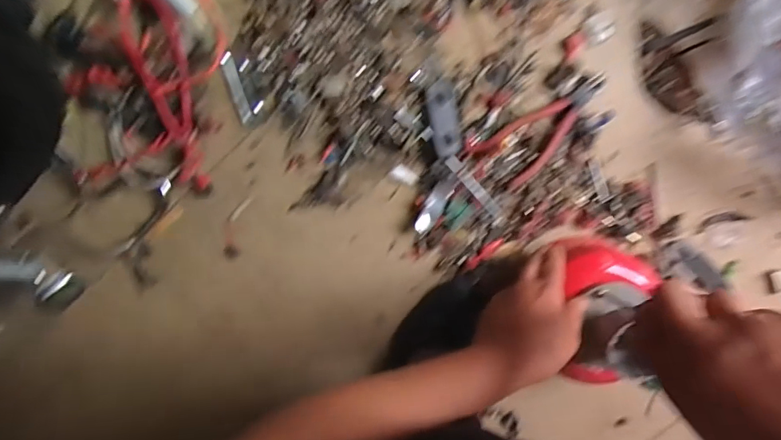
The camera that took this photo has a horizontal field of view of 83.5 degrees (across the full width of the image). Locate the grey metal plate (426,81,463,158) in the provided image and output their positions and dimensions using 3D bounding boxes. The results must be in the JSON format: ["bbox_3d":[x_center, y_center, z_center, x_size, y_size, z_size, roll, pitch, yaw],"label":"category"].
[{"bbox_3d":[0.058,-0.108,0.473,0.031,0.013,0.077,-11,98,2],"label":"grey metal plate"}]

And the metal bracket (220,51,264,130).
[{"bbox_3d":[-0.160,-0.142,0.477,0.029,0.006,0.078,-20,98,3],"label":"metal bracket"}]

